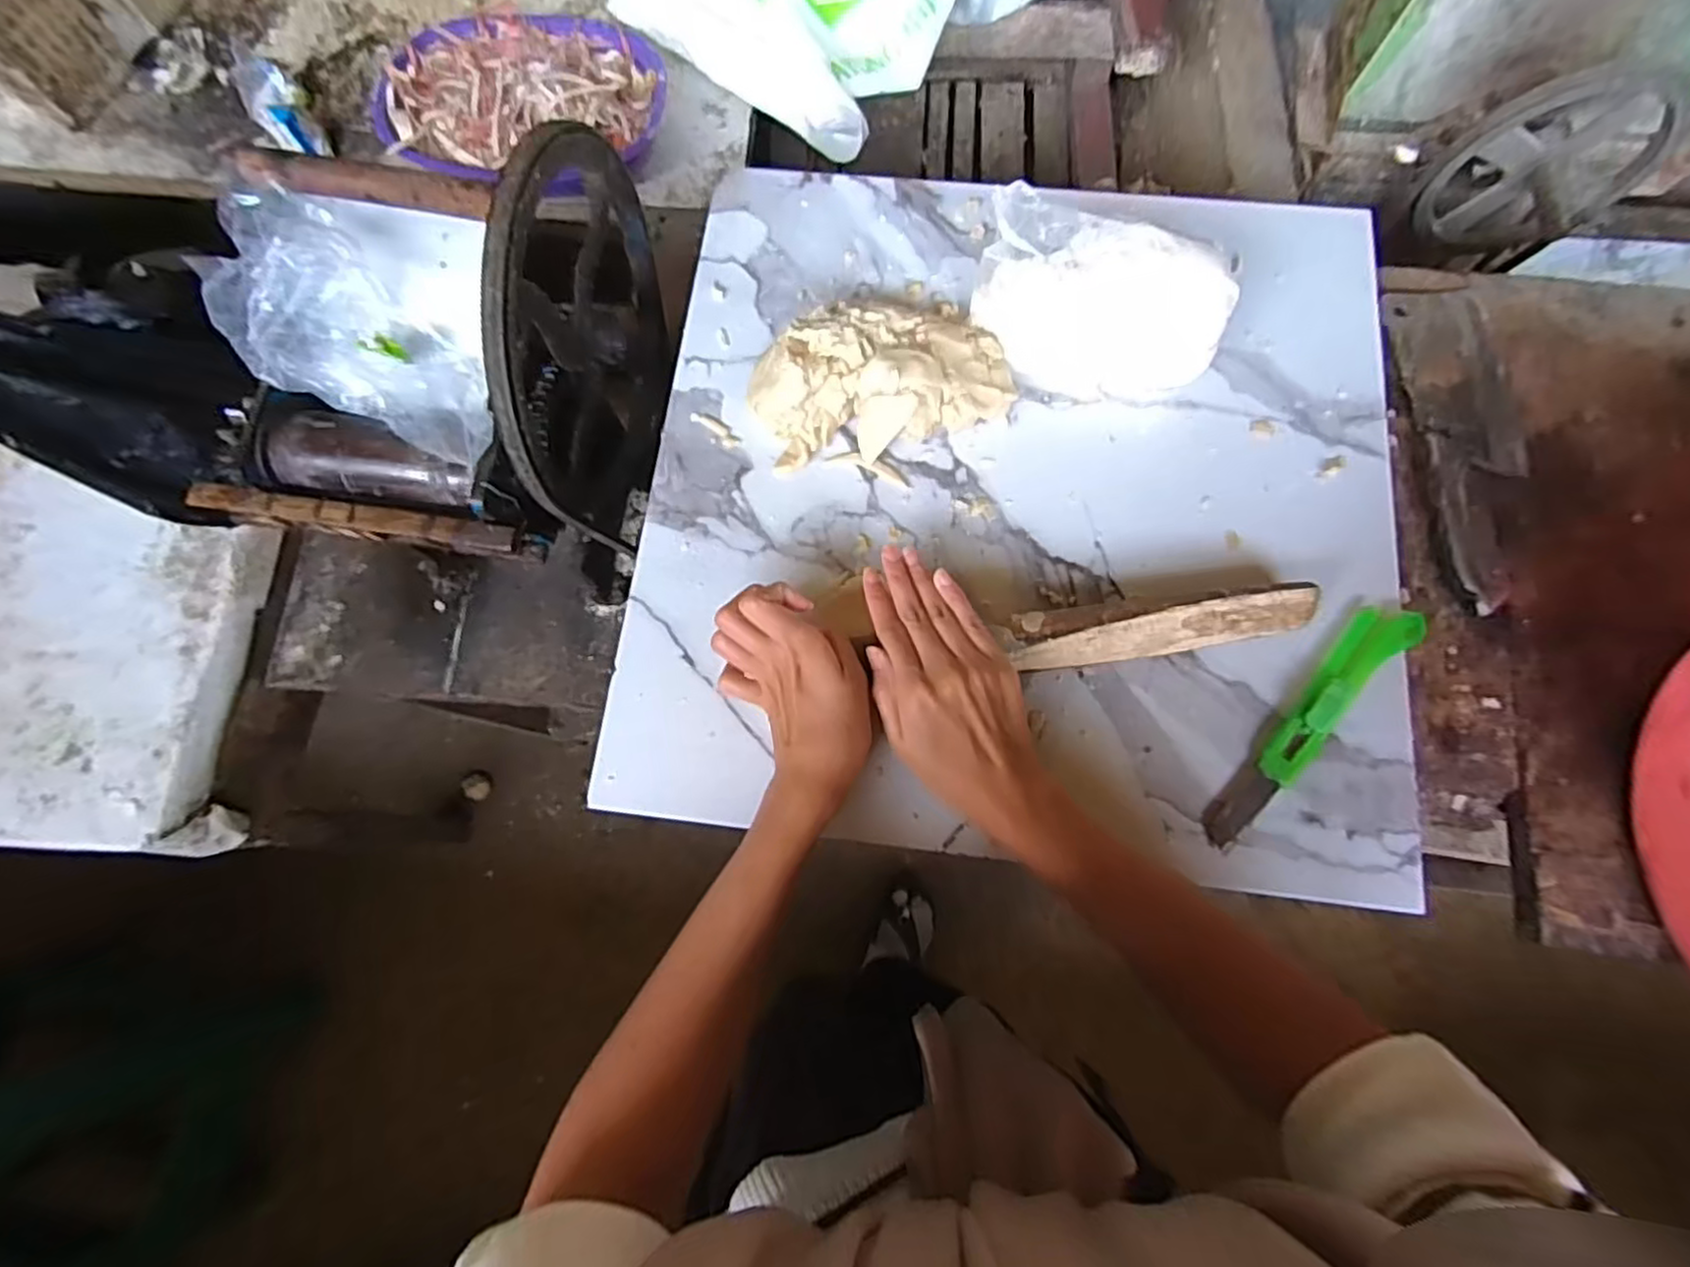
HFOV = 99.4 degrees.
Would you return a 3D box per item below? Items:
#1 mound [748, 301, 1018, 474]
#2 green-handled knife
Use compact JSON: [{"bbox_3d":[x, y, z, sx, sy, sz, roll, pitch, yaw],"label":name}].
[{"bbox_3d":[0.024,-0.171,0.481,0.168,0.060,0.106,-24,78,-6],"label":"mound"},{"bbox_3d":[0.282,0.051,0.430,0.034,0.024,0.190,44,80,9],"label":"green-handled knife"}]

